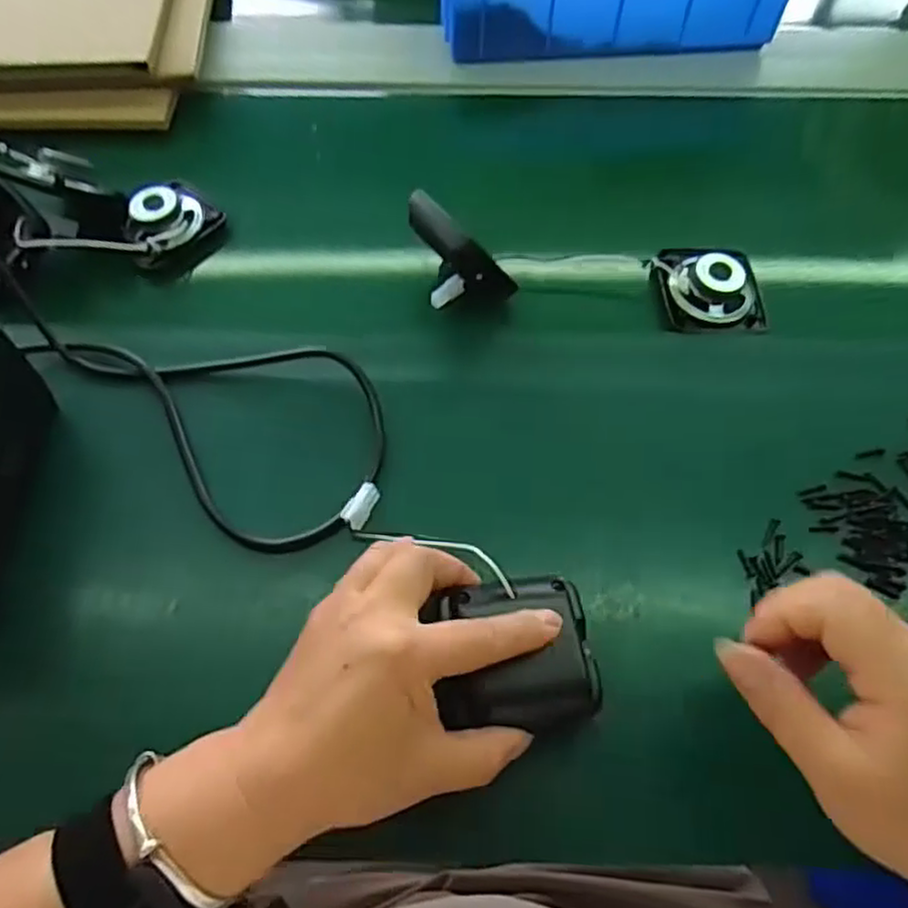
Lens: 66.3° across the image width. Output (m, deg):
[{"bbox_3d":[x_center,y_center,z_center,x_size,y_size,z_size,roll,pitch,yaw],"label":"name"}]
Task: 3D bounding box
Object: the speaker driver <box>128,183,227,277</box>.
[{"bbox_3d":[-0.200,-0.164,0.488,0.050,0.034,0.063,35,66,17],"label":"speaker driver"}]

